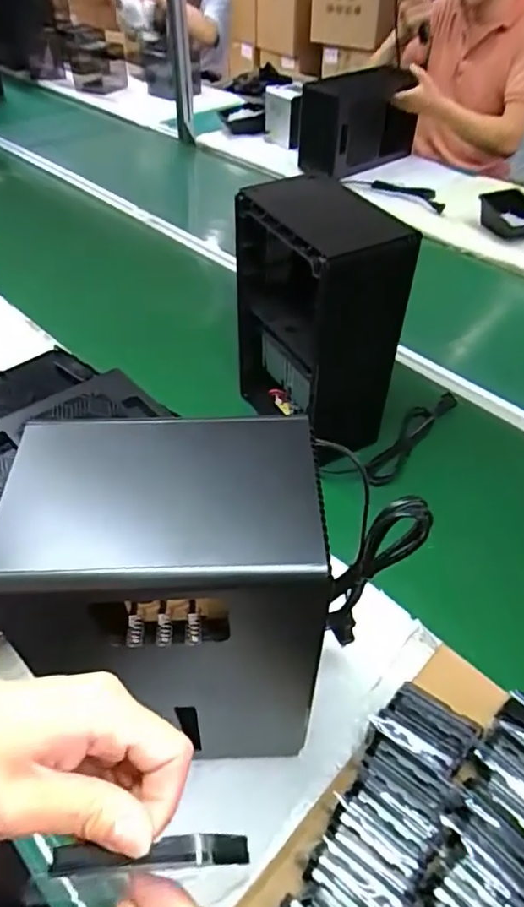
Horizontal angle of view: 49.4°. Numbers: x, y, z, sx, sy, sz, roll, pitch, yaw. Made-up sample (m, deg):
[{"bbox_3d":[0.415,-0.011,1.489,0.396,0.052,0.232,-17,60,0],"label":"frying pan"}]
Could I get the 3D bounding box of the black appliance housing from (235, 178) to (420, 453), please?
[{"bbox_3d":[0.067,-0.187,0.797,0.127,0.322,0.240,-26,52,-22],"label":"black appliance housing"}]

